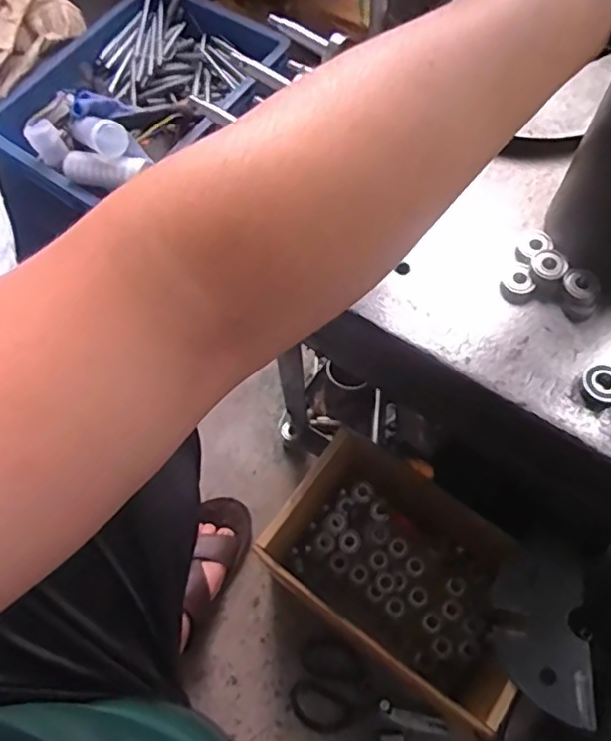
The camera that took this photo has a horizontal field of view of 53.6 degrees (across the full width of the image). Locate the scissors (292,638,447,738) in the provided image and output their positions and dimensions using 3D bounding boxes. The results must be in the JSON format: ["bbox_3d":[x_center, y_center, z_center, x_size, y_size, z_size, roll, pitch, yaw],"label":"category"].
[{"bbox_3d":[0.076,0.441,0.788,0.198,0.013,0.105,27,69,14],"label":"scissors"}]

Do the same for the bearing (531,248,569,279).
[{"bbox_3d":[0.215,-0.095,0.531,0.029,0.010,0.026,27,69,14],"label":"bearing"}]

